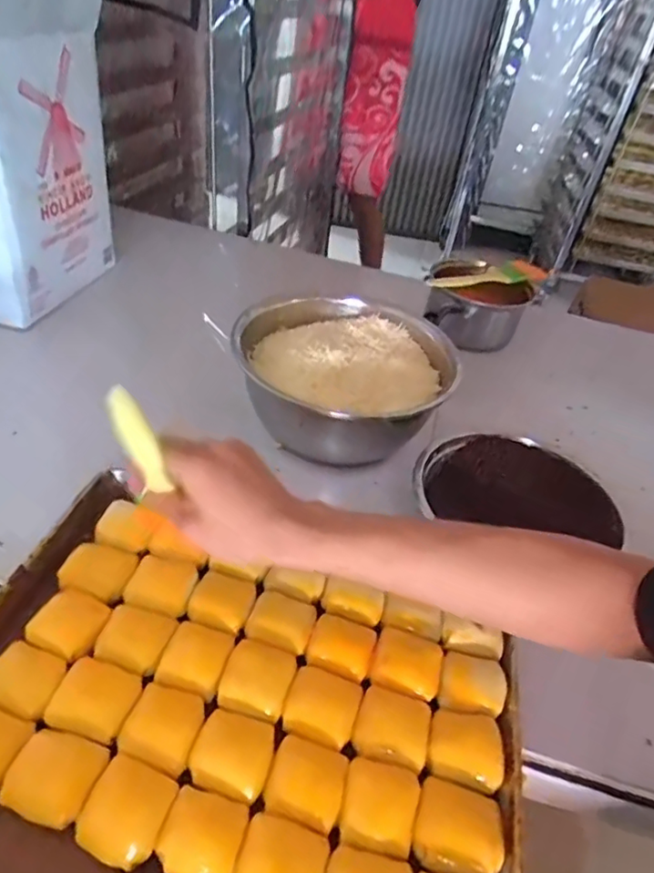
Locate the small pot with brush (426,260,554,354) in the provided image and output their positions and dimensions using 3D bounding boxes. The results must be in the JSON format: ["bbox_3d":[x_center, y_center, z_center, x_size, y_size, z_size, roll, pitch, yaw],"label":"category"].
[{"bbox_3d":[0.242,-0.208,0.900,0.178,0.106,0.153,10,40,-1],"label":"small pot with brush"}]

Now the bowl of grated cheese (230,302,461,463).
[{"bbox_3d":[0.023,-0.063,0.664,0.231,0.103,0.232,6,40,-5],"label":"bowl of grated cheese"}]

